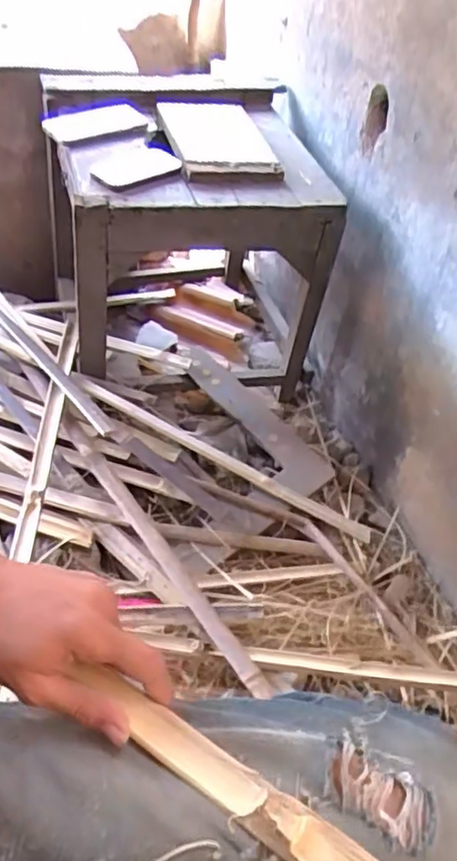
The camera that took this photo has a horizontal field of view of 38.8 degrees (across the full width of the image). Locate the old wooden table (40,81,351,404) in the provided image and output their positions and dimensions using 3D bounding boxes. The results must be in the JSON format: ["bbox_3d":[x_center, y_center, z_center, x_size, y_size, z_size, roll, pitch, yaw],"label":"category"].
[{"bbox_3d":[-0.086,-0.368,1.274,0.486,0.447,0.547,-5,46,-12],"label":"old wooden table"}]

